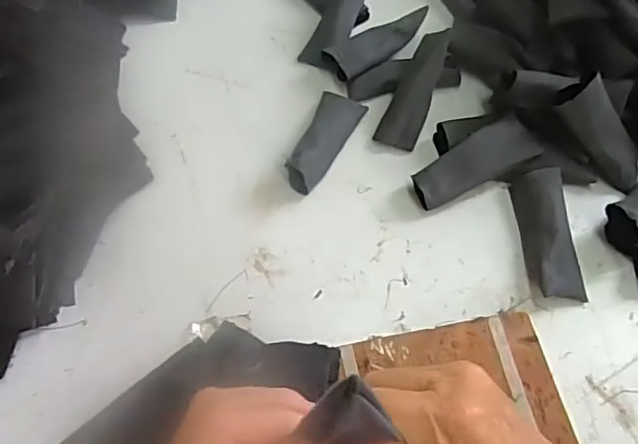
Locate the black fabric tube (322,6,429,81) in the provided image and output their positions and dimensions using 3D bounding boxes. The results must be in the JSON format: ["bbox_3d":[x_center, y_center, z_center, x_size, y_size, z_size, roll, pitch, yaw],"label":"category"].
[{"bbox_3d":[0.057,-0.160,0.536,0.101,0.033,0.034,-30,66,-16],"label":"black fabric tube"}]

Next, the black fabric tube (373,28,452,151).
[{"bbox_3d":[0.083,-0.114,0.500,0.033,0.015,0.104,24,91,12],"label":"black fabric tube"}]

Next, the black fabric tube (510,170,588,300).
[{"bbox_3d":[0.178,0.009,0.450,0.039,0.025,0.101,-1,62,-1],"label":"black fabric tube"}]

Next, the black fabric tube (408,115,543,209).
[{"bbox_3d":[0.122,-0.047,0.461,0.100,0.016,0.035,-30,65,-1],"label":"black fabric tube"}]

